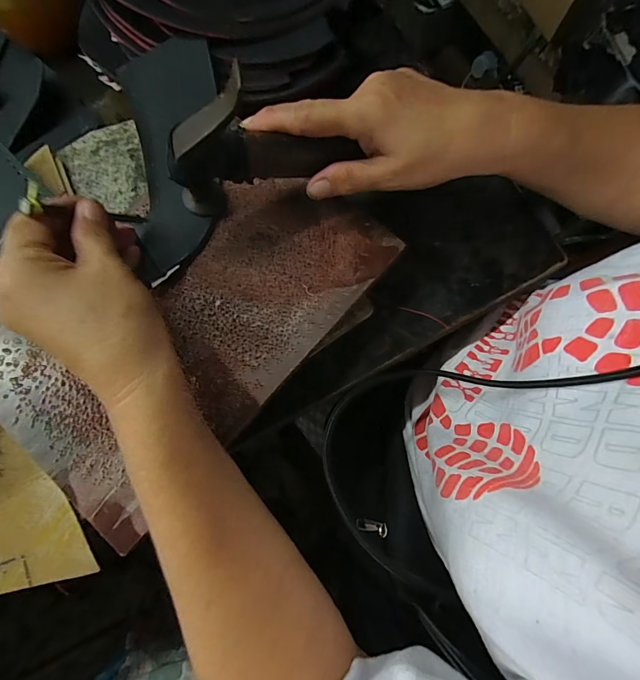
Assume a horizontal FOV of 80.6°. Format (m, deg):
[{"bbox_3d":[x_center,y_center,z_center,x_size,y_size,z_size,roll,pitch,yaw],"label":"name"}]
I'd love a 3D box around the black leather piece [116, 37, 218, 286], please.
[{"bbox_3d":[-0.109,-0.146,0.291,0.073,0.010,0.202,-13,78,2],"label":"black leather piece"}]

